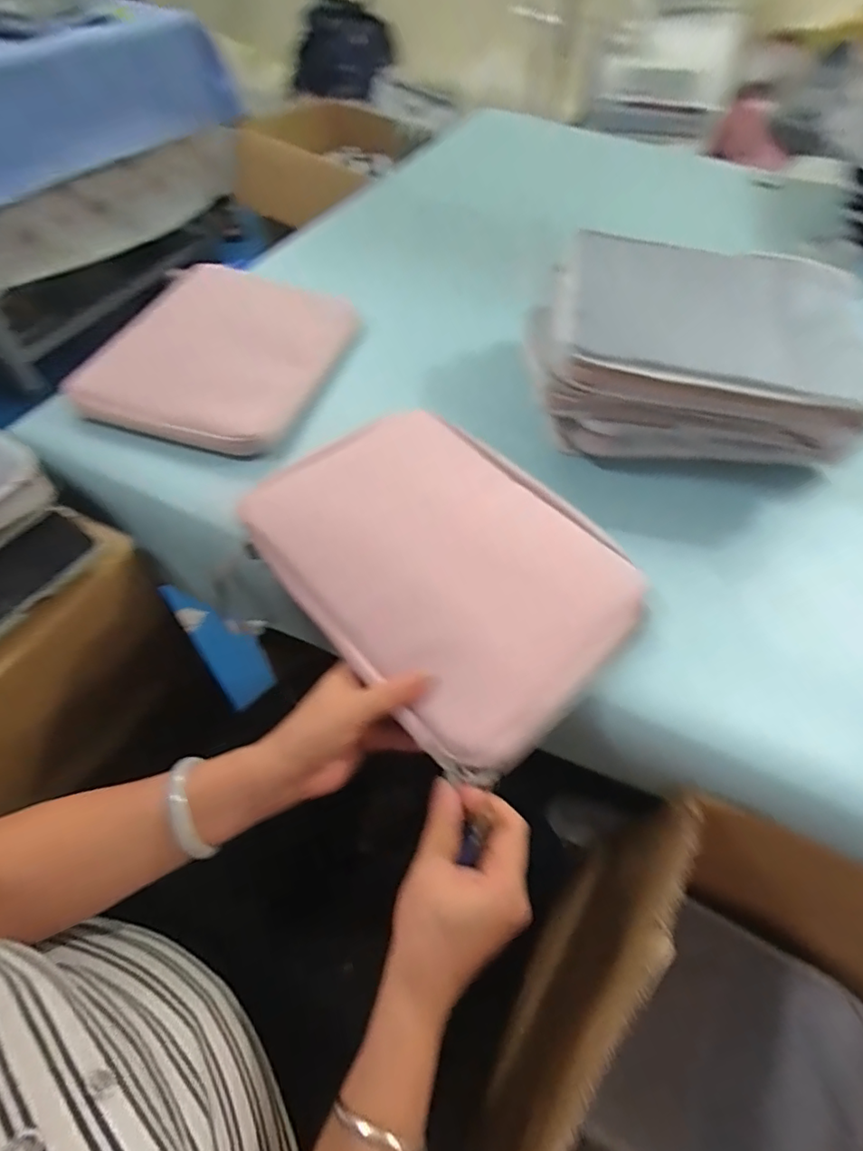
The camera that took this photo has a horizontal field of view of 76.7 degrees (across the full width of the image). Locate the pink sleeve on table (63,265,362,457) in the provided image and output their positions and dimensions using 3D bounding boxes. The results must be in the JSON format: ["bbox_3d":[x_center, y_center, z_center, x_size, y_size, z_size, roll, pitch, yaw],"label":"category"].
[{"bbox_3d":[-0.227,-0.245,0.597,0.225,0.038,0.269,14,56,6],"label":"pink sleeve on table"}]

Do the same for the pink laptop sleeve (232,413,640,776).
[{"bbox_3d":[0.008,-0.016,0.427,0.281,0.021,0.212,43,69,16],"label":"pink laptop sleeve"}]

